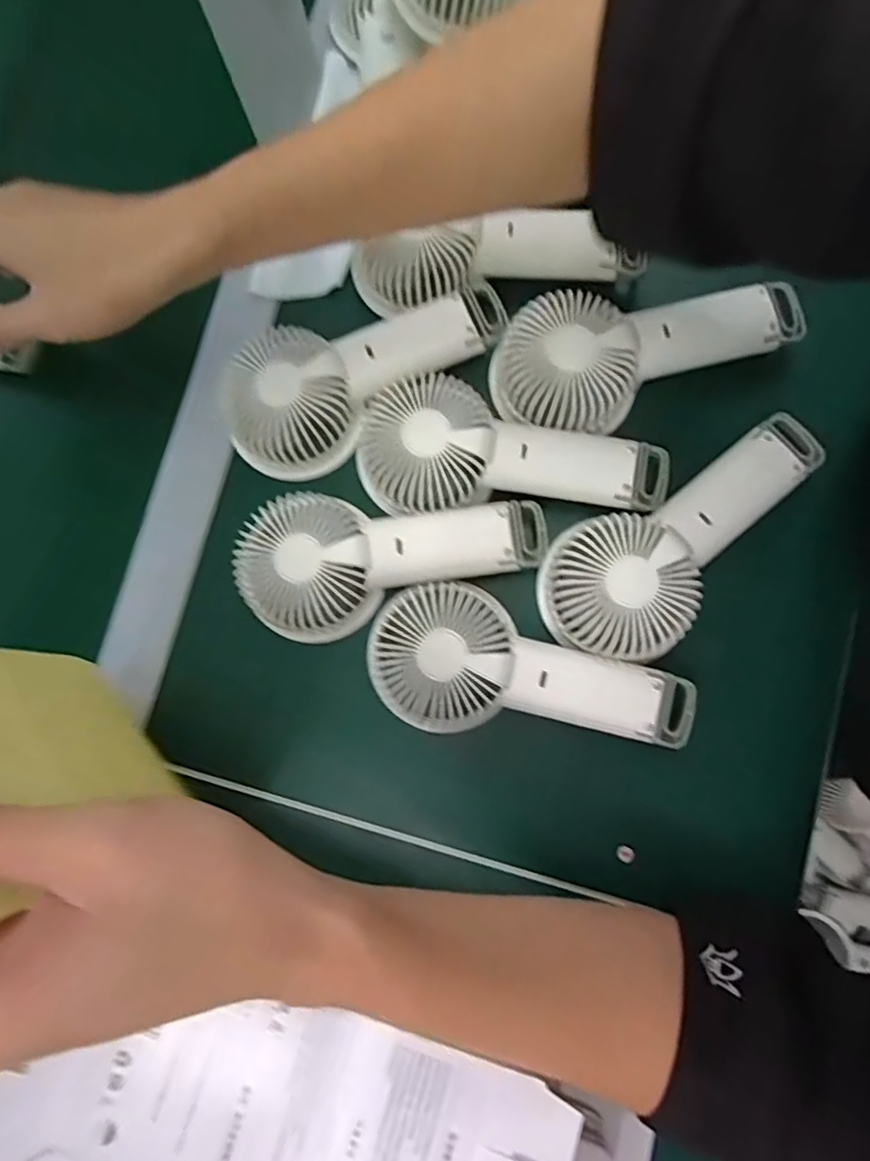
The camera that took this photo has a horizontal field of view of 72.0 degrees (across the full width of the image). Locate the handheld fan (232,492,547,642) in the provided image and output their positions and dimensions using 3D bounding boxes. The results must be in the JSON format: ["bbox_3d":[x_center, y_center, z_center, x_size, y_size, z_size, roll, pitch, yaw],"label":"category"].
[{"bbox_3d":[-0.028,-0.020,0.357,0.182,0.043,0.084,-13,82,1],"label":"handheld fan"}]

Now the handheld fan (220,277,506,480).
[{"bbox_3d":[-0.050,-0.139,0.378,0.185,0.046,0.086,-37,82,-2],"label":"handheld fan"}]

